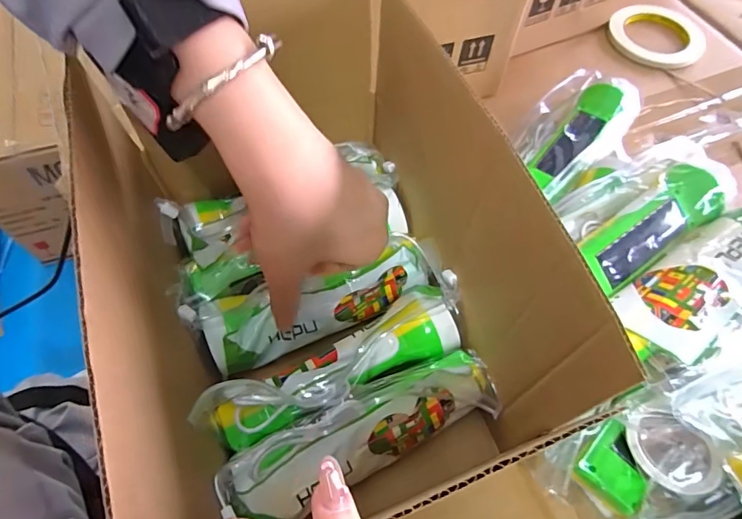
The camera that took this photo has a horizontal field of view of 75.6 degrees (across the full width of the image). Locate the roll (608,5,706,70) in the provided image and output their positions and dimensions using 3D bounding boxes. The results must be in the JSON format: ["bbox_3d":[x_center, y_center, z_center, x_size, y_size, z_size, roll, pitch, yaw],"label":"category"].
[{"bbox_3d":[0.354,-0.277,0.588,0.108,0.014,0.107,1,60,-2],"label":"roll"}]

